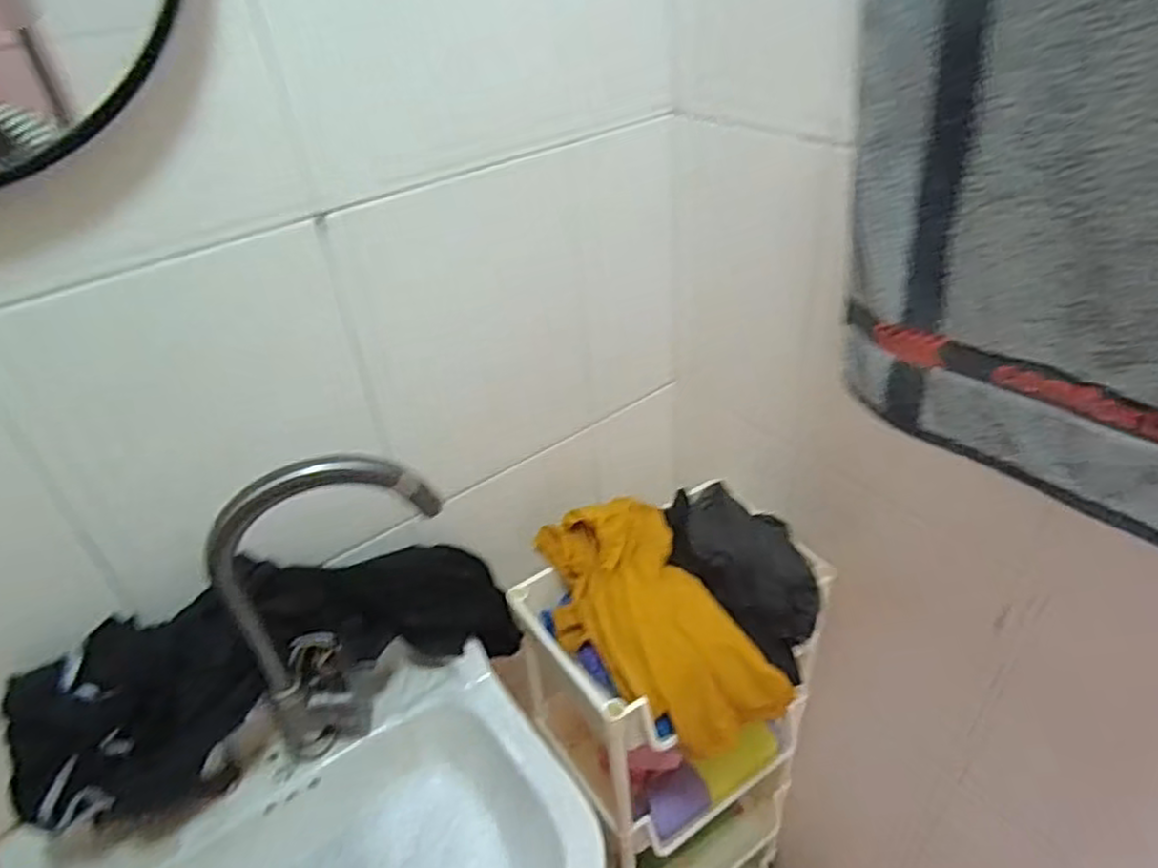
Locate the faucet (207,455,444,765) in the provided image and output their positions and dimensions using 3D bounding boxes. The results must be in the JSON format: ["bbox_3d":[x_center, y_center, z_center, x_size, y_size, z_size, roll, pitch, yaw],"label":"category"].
[{"bbox_3d":[-0.205,0.162,0.640,0.204,0.337,0.050,-12,37,-10],"label":"faucet"}]

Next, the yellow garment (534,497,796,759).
[{"bbox_3d":[0.080,0.192,0.779,0.158,0.109,0.307,-27,57,-28],"label":"yellow garment"}]

